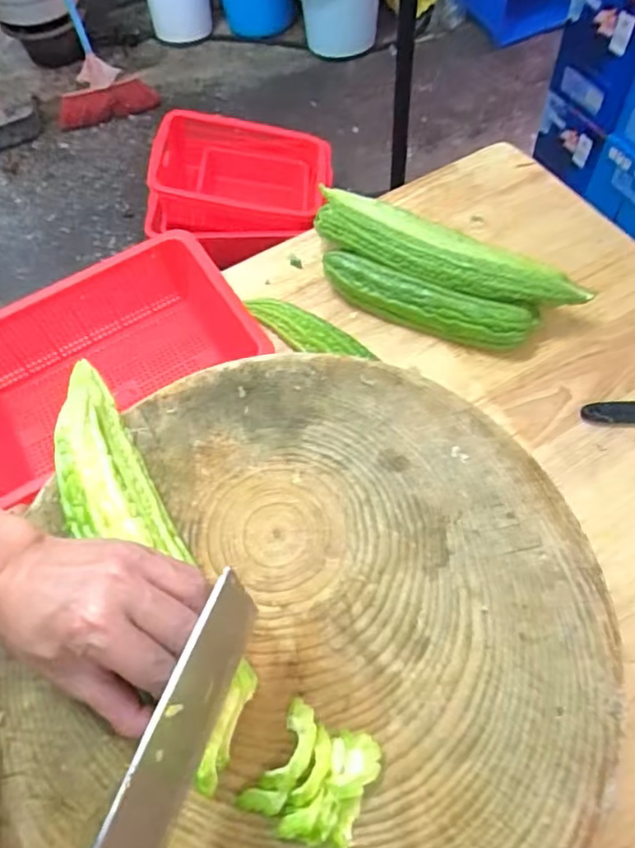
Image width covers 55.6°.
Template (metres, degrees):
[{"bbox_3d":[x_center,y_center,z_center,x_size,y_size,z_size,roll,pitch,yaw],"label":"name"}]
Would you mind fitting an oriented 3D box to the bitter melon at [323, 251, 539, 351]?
[{"bbox_3d":[0.116,-0.134,0.659,0.232,0.042,0.048,20,64,15],"label":"bitter melon"}]

